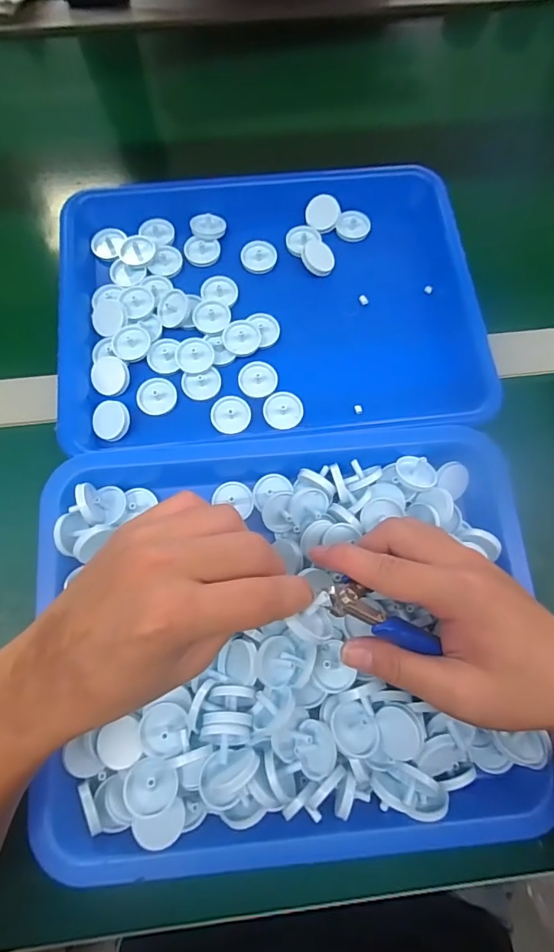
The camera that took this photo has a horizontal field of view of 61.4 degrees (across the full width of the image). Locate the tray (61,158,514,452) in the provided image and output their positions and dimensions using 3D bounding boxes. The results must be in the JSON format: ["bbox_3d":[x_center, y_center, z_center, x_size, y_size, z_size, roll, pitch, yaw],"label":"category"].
[{"bbox_3d":[-0.008,-0.153,0.393,0.332,0.031,0.254,-4,75,-3],"label":"tray"}]

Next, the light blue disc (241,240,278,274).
[{"bbox_3d":[-0.015,-0.194,0.410,0.031,0.004,0.033,0,75,-2],"label":"light blue disc"}]

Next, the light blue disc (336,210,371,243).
[{"bbox_3d":[0.070,-0.227,0.425,0.029,0.006,0.029,0,75,-2],"label":"light blue disc"}]

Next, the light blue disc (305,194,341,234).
[{"bbox_3d":[0.041,-0.236,0.419,0.030,0.005,0.030,33,103,-3],"label":"light blue disc"}]

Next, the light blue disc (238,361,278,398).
[{"bbox_3d":[-0.015,-0.079,0.378,0.030,0.004,0.031,0,75,-2],"label":"light blue disc"}]

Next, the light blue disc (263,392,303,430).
[{"bbox_3d":[0.005,-0.052,0.370,0.031,0.004,0.031,0,75,-2],"label":"light blue disc"}]

